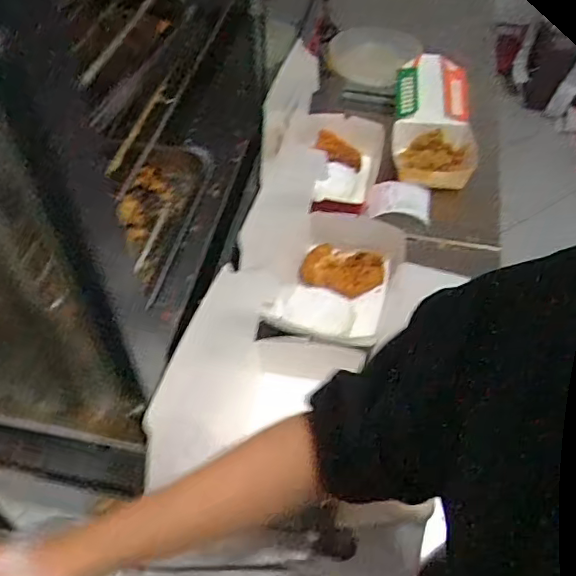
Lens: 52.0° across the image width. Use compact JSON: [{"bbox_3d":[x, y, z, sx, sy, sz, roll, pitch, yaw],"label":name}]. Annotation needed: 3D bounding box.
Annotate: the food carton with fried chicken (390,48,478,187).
[{"bbox_3d":[0.224,-0.257,0.929,0.124,0.064,0.243,3,64,1],"label":"food carton with fried chicken"}]

